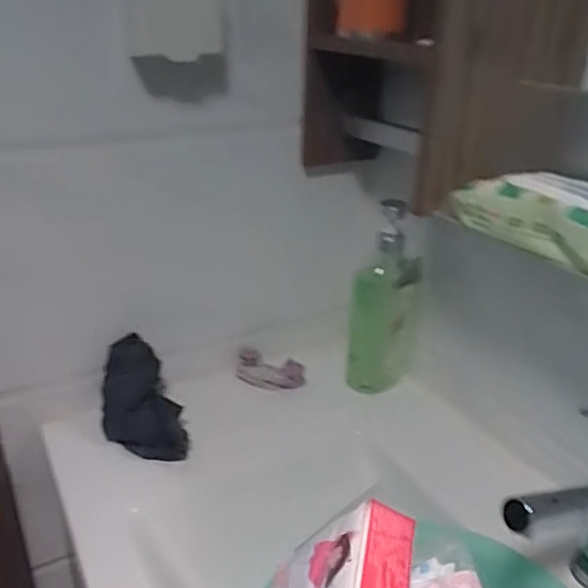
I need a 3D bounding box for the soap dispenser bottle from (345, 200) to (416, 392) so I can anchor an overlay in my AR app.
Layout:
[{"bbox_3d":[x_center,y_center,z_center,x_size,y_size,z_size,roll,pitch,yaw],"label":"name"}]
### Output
[{"bbox_3d":[0.127,0.011,0.858,0.092,0.268,0.053,6,27,8],"label":"soap dispenser bottle"}]

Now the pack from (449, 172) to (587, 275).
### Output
[{"bbox_3d":[0.246,-0.073,0.562,0.110,0.053,0.190,-12,30,-26],"label":"pack"}]

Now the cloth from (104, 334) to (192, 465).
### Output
[{"bbox_3d":[-0.200,0.142,0.786,0.090,0.053,0.177,-14,62,-29],"label":"cloth"}]

